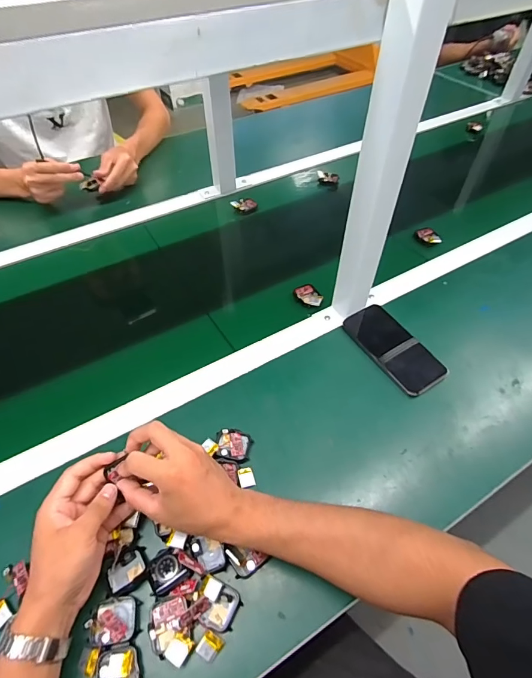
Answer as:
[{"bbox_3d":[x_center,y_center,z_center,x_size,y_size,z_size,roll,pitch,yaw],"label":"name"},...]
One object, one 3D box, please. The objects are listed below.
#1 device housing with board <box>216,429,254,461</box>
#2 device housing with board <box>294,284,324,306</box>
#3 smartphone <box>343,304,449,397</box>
[{"bbox_3d":[-0.042,0.136,0.486,0.044,0.018,0.037,9,53,8],"label":"device housing with board"},{"bbox_3d":[0.072,-0.072,0.652,0.037,0.017,0.052,-22,55,-16],"label":"device housing with board"},{"bbox_3d":[0.195,0.009,0.584,0.074,0.011,0.158,-27,57,-19],"label":"smartphone"}]

